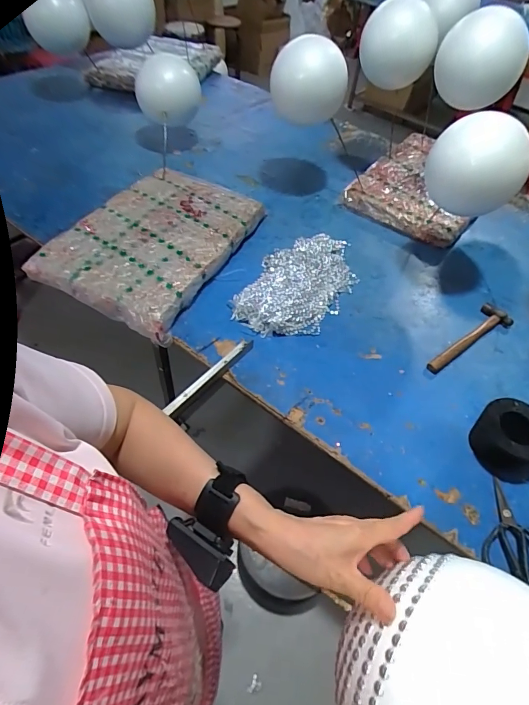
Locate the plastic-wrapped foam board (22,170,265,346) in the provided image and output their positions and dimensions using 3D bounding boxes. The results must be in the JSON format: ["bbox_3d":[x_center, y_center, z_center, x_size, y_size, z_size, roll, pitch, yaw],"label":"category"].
[{"bbox_3d":[-0.273,-0.292,0.997,0.374,0.043,0.539,21,52,11],"label":"plastic-wrapped foam board"}]

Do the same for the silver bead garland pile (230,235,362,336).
[{"bbox_3d":[0.091,-0.179,0.963,0.214,0.033,0.392,26,54,15],"label":"silver bead garland pile"}]

